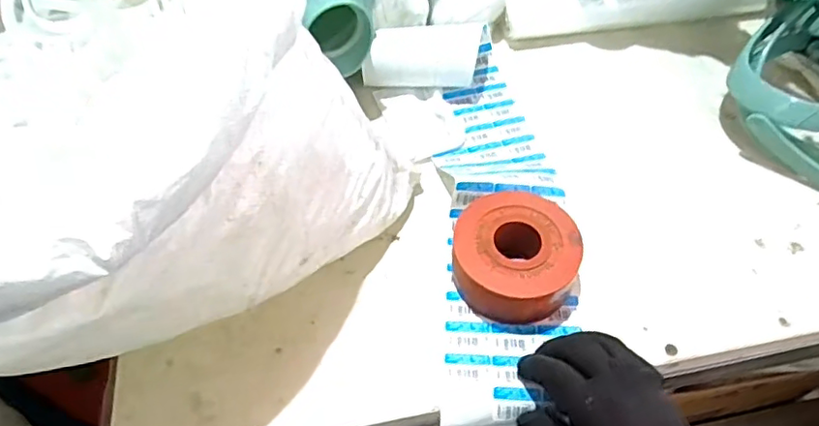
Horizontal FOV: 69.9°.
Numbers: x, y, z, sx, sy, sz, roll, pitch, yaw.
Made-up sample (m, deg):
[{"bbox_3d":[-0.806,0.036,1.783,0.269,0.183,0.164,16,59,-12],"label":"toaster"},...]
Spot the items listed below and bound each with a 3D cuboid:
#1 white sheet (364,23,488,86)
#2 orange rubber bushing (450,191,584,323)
[{"bbox_3d":[0.015,-0.157,0.611,0.117,0.057,0.052,1,53,3],"label":"white sheet"},{"bbox_3d":[0.084,0.037,0.471,0.098,0.049,0.093,-1,53,2],"label":"orange rubber bushing"}]

